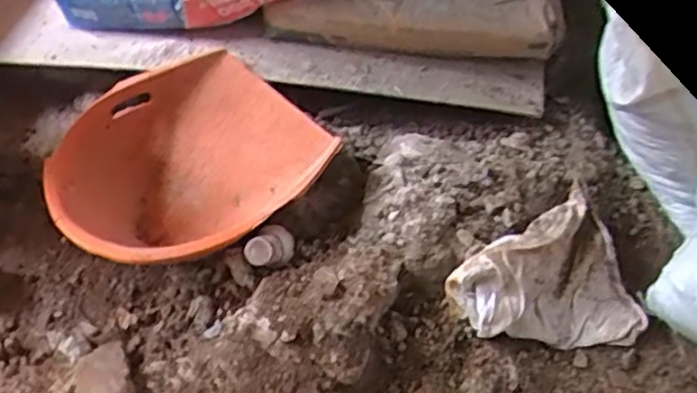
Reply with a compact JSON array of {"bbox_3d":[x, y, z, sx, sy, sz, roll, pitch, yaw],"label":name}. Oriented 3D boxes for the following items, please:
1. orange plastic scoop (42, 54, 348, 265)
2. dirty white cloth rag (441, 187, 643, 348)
[{"bbox_3d":[-0.304,-0.032,1.207,0.410,0.215,0.451,-35,58,-27],"label":"orange plastic scoop"},{"bbox_3d":[0.303,0.141,0.995,0.245,0.128,0.198,-25,54,-20],"label":"dirty white cloth rag"}]

